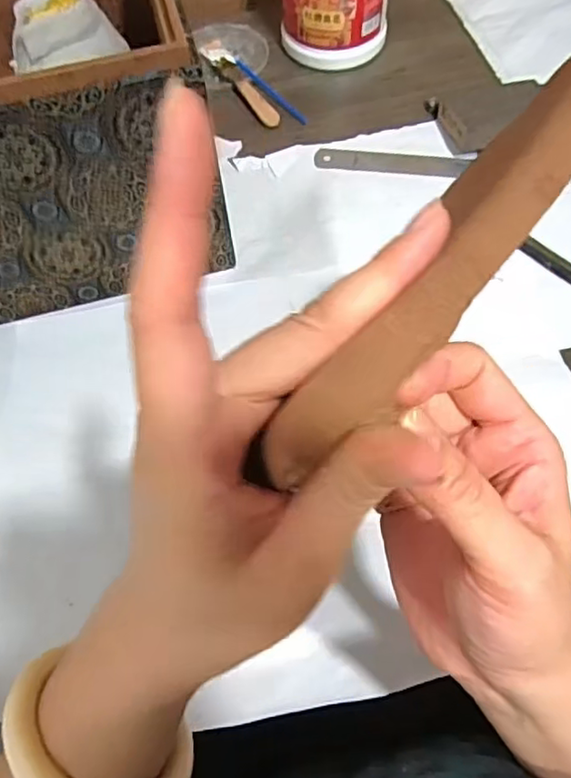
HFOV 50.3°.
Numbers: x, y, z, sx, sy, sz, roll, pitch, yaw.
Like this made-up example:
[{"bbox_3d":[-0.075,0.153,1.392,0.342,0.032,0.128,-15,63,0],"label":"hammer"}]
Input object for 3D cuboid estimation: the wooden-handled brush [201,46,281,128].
[{"bbox_3d":[-0.046,-0.324,0.646,0.026,0.011,0.138,-30,66,-13],"label":"wooden-handled brush"}]

